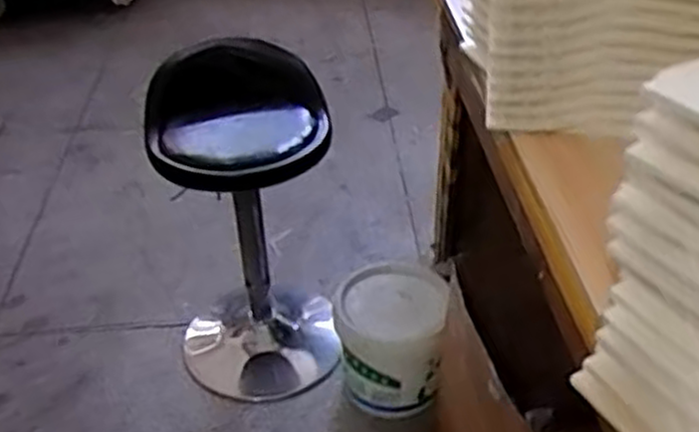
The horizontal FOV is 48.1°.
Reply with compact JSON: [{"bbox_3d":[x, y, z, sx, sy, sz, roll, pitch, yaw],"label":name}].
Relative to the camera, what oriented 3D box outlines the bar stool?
[{"bbox_3d":[-0.212,0.037,1.647,0.337,0.734,0.345,-6,37,-7],"label":"bar stool"}]

